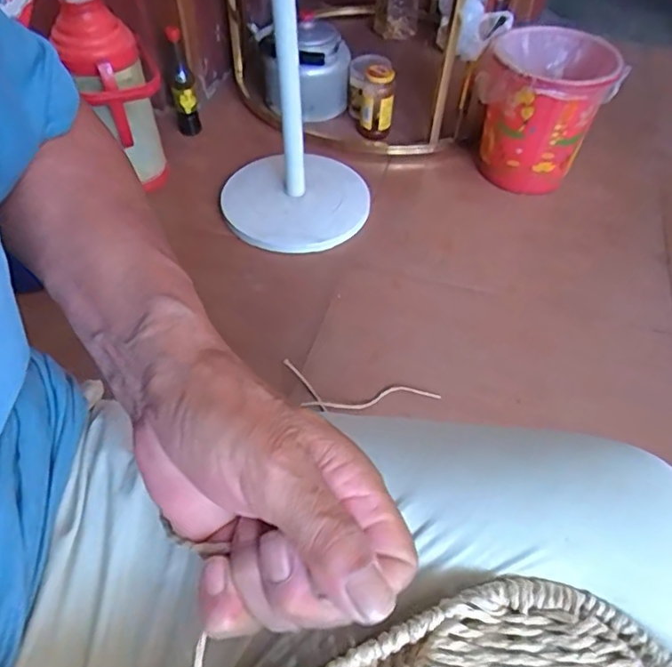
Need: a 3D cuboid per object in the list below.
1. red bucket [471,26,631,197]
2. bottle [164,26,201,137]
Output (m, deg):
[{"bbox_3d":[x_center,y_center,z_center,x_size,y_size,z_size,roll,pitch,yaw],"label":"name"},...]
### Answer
[{"bbox_3d":[0.421,-0.460,1.221,0.244,0.299,0.244,1,51,-1],"label":"red bucket"},{"bbox_3d":[-0.345,-0.558,1.272,0.054,0.239,0.060,-13,52,-12],"label":"bottle"}]

